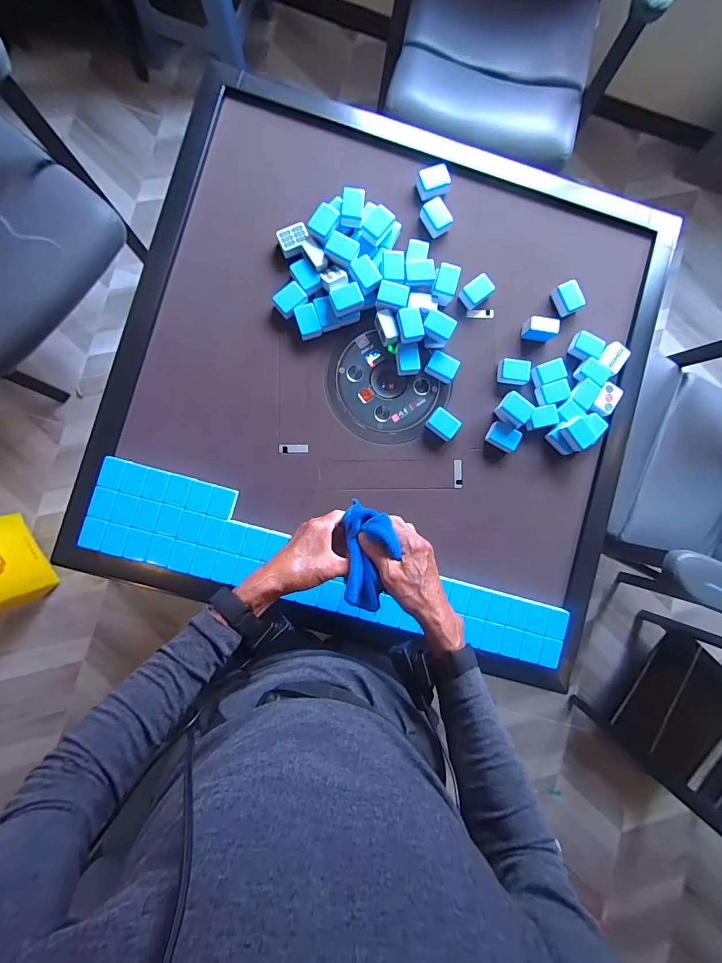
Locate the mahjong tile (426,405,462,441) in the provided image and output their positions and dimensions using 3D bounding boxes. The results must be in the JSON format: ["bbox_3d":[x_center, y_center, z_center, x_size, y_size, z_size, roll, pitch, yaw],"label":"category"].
[{"bbox_3d":[0.153,-0.106,0.700,0.055,0.024,0.043,40,86,-2],"label":"mahjong tile"}]

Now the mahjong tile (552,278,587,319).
[{"bbox_3d":[0.403,-0.355,0.734,0.039,0.033,0.056,-23,90,-5],"label":"mahjong tile"}]

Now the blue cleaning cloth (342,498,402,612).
[{"bbox_3d":[0.013,0.094,0.475,0.065,0.051,0.129,3,86,-4],"label":"blue cleaning cloth"}]

